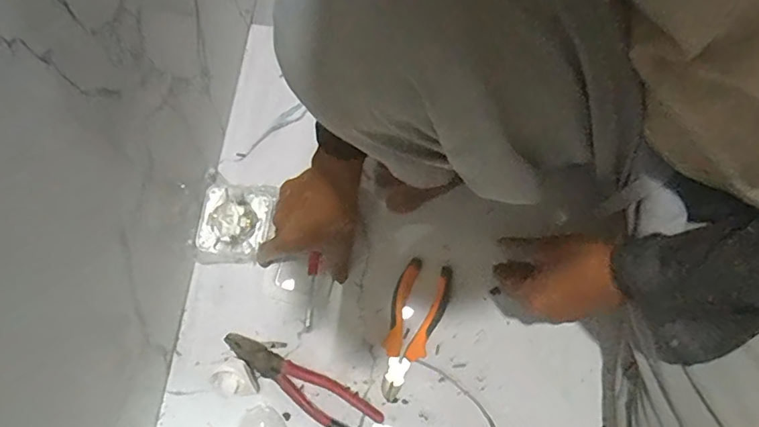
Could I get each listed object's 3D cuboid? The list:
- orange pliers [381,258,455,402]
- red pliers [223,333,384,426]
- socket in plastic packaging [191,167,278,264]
[{"bbox_3d":[0.032,0.129,0.573,0.062,0.021,0.155,25,80,6],"label":"orange pliers"},{"bbox_3d":[-0.087,0.189,0.559,0.192,0.019,0.044,32,80,8],"label":"red pliers"},{"bbox_3d":[-0.175,0.007,0.591,0.086,0.045,0.104,11,78,4],"label":"socket in plastic packaging"}]

